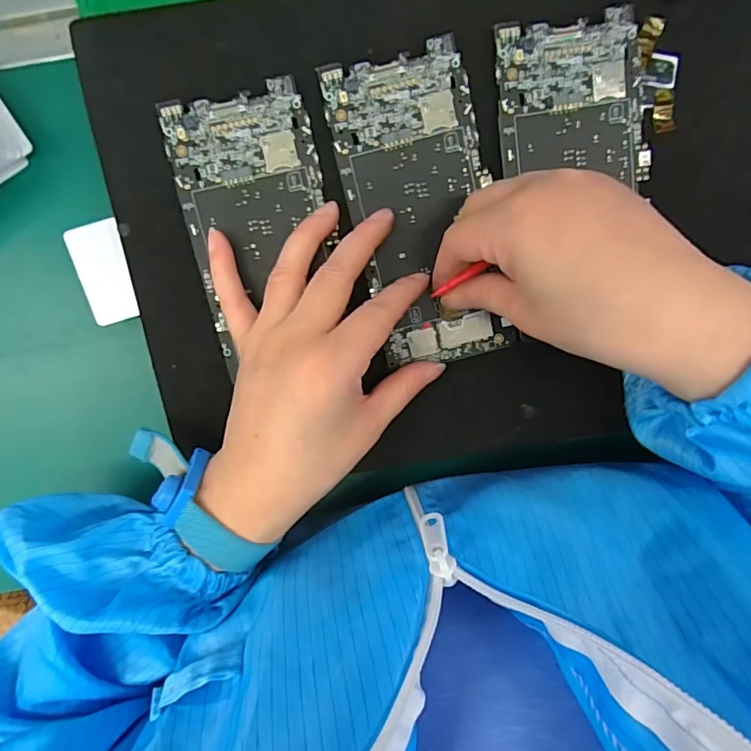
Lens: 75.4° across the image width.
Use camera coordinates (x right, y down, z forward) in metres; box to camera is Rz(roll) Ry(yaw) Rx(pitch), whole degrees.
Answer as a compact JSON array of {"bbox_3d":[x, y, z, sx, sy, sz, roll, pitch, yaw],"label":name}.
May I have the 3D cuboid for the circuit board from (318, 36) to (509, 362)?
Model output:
[{"bbox_3d":[0.023,-0.083,0.253,0.070,0.004,0.153,-12,102,0],"label":"circuit board"}]

